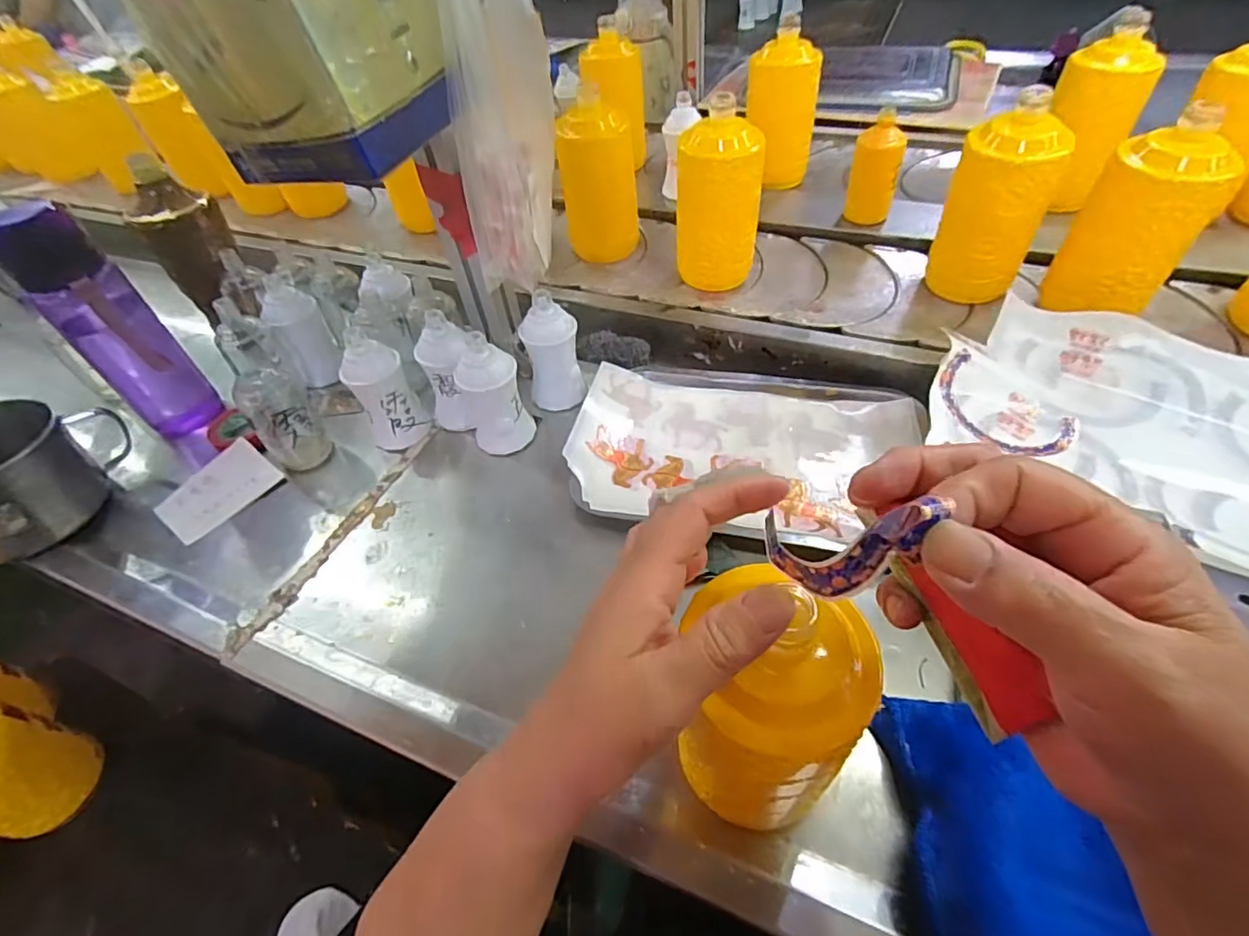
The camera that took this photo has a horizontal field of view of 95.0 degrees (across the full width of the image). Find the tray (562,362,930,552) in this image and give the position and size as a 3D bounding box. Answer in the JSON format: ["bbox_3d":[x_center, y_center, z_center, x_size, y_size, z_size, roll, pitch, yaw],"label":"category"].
[{"bbox_3d":[0.110,-0.023,0.534,0.309,0.019,0.196,6,52,10],"label":"tray"}]

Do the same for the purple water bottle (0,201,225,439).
[{"bbox_3d":[-0.482,-0.132,0.540,0.071,0.208,0.069,-39,57,-23],"label":"purple water bottle"}]

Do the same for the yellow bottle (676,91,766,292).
[{"bbox_3d":[0.103,-0.286,0.617,0.070,0.178,0.078,-38,56,-22],"label":"yellow bottle"}]

